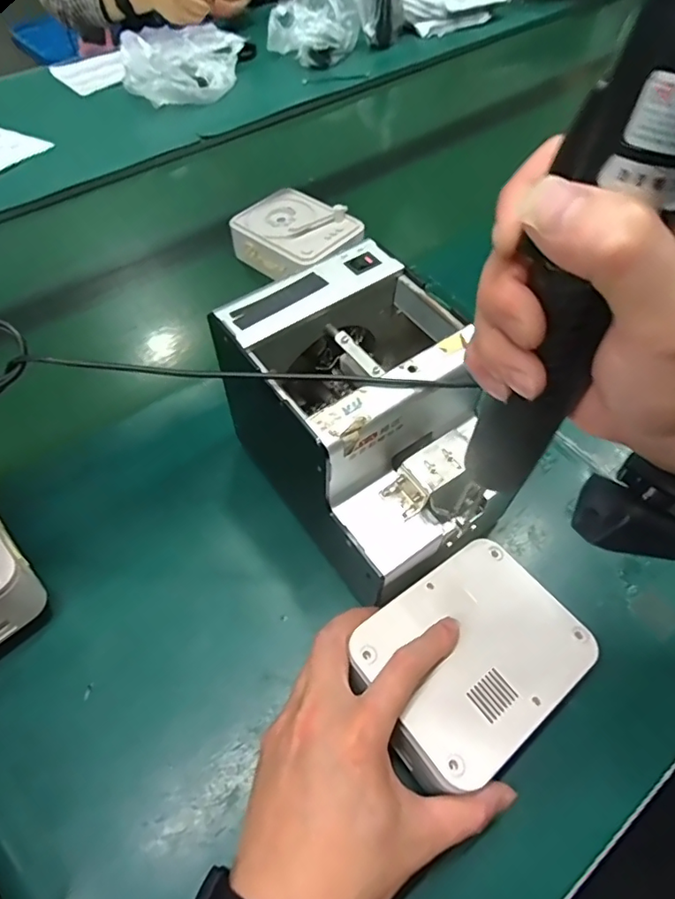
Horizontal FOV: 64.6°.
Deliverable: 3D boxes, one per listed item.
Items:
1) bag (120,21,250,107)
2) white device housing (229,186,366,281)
[{"bbox_3d":[-0.240,-0.628,0.847,0.154,0.083,0.212,2,55,3],"label":"bag"},{"bbox_3d":[-0.046,-0.234,0.587,0.119,0.043,0.104,36,63,24],"label":"white device housing"}]

